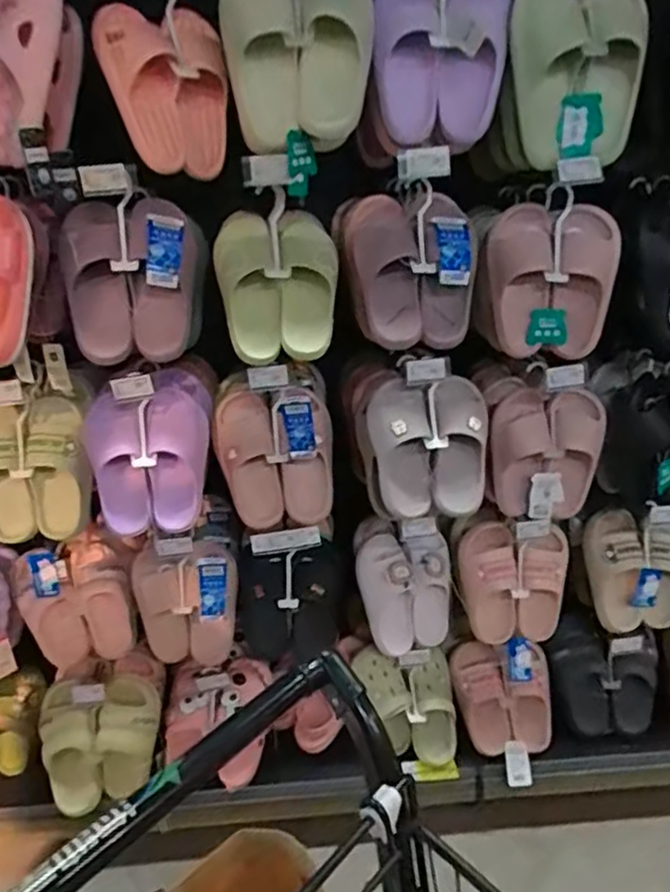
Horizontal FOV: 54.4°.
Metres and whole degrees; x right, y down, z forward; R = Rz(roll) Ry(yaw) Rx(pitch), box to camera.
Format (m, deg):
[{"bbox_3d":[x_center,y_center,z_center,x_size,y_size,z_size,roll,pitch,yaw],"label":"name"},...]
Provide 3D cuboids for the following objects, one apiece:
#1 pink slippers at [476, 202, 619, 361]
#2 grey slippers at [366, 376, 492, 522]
[{"bbox_3d":[0.388,-0.304,1.215,0.225,0.254,0.082,-5,24,-6],"label":"pink slippers"},{"bbox_3d":[0.174,0.008,1.217,0.207,0.241,0.087,-4,24,-3],"label":"grey slippers"}]

